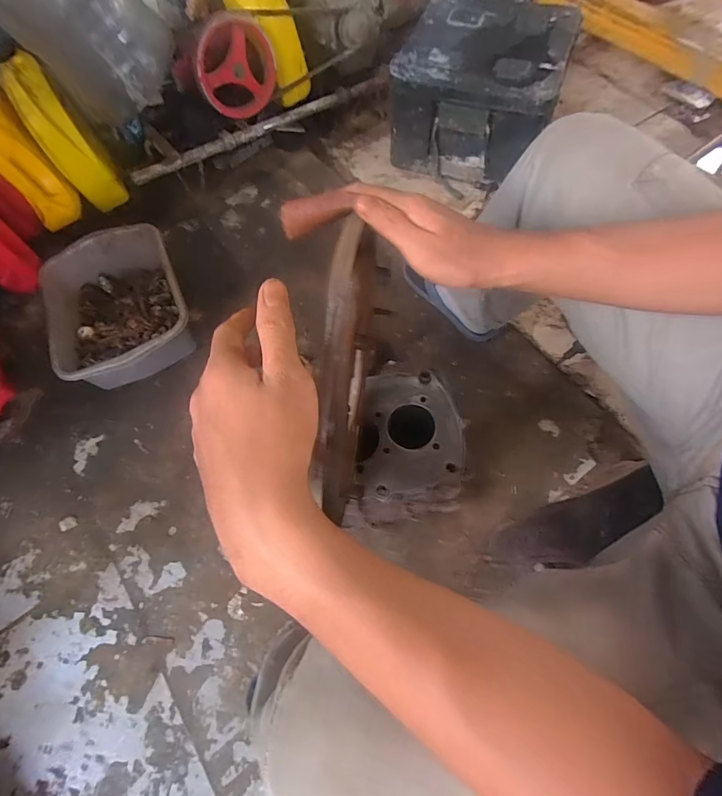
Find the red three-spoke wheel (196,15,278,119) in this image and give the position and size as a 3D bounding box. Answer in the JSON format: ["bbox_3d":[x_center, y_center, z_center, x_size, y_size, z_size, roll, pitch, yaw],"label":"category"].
[{"bbox_3d":[-0.275,-0.743,0.970,0.193,0.208,0.036,-43,69,-15],"label":"red three-spoke wheel"}]

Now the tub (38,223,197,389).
[{"bbox_3d":[-0.503,-0.193,0.895,0.263,0.137,0.351,-22,66,-7],"label":"tub"}]

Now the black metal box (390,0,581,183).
[{"bbox_3d":[0.304,-0.793,1.092,0.374,0.229,0.382,17,67,12],"label":"black metal box"}]

